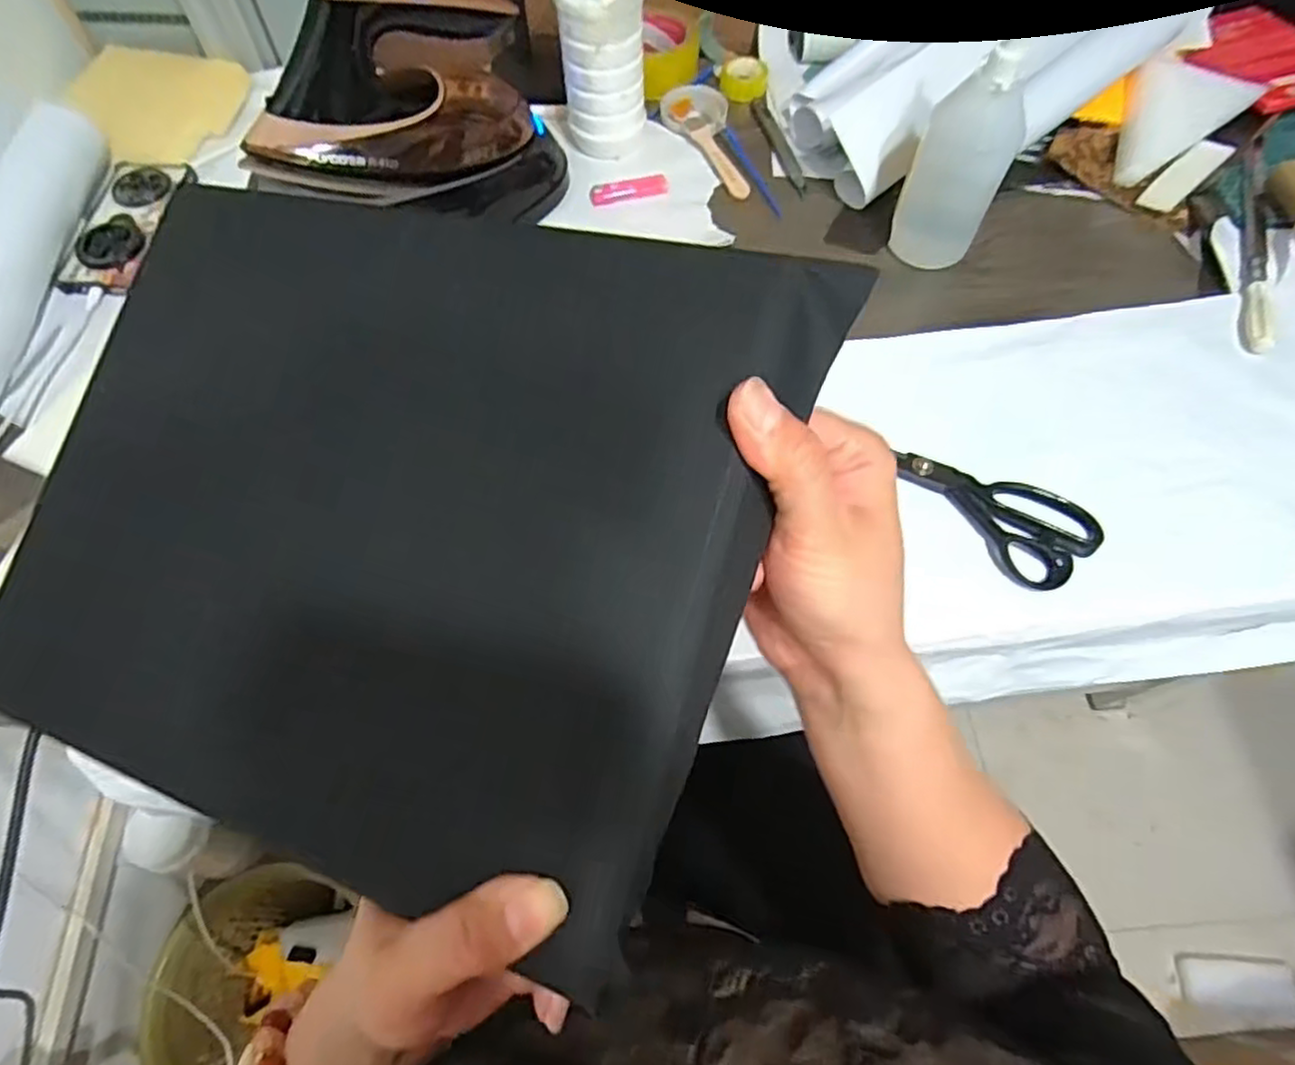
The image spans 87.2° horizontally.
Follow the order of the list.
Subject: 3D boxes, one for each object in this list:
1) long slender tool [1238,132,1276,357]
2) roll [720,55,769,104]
[{"bbox_3d":[0.575,-0.280,0.642,0.025,0.020,0.293,19,65,9],"label":"long slender tool"},{"bbox_3d":[0.108,-0.506,0.758,0.050,0.022,0.049,0,63,0],"label":"roll"}]

